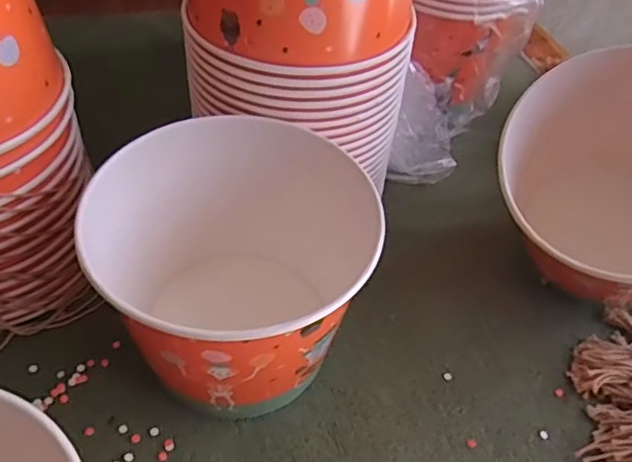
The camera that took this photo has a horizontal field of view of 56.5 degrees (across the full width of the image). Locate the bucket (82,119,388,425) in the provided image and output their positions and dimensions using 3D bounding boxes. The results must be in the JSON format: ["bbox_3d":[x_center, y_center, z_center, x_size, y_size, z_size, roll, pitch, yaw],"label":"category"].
[{"bbox_3d":[-0.047,0.032,0.386,0.157,0.158,0.149,4,47,-4],"label":"bucket"}]

